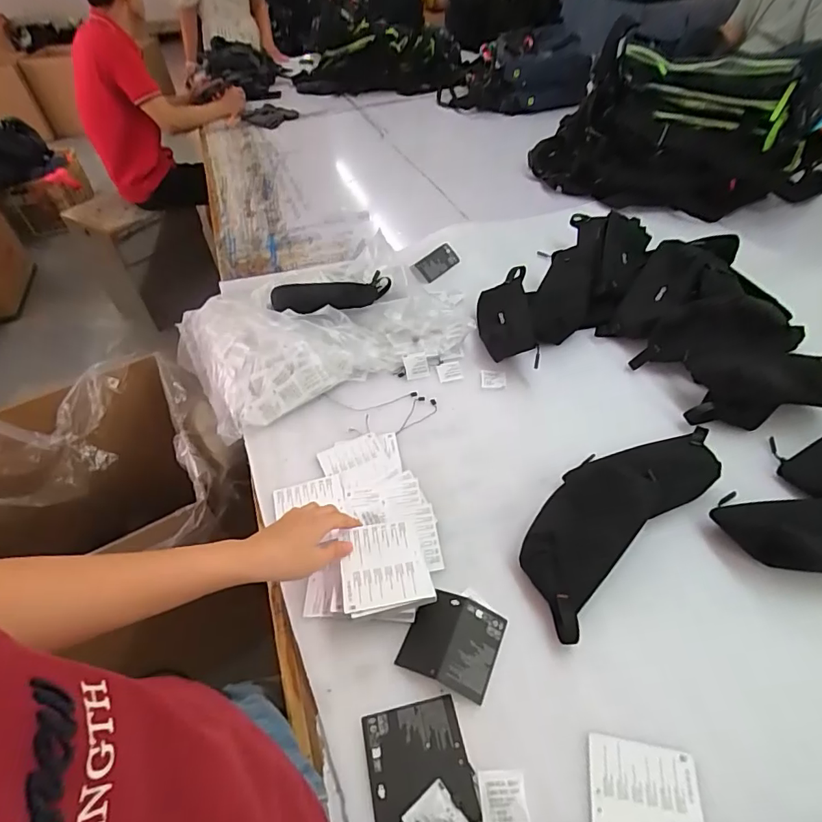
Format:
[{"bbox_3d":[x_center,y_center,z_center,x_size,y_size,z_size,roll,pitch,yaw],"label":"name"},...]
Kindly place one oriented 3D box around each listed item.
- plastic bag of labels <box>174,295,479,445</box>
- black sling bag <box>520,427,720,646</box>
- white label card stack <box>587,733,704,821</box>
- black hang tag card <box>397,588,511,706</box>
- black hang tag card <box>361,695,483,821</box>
[{"bbox_3d":[-0.138,-0.152,0.865,0.467,0.071,0.299,-21,47,-17],"label":"plastic bag of labels"},{"bbox_3d":[0.253,0.113,0.599,0.333,0.039,0.119,-32,52,-26],"label":"black sling bag"},{"bbox_3d":[0.199,0.337,0.410,0.088,0.005,0.098,5,43,10],"label":"white label card stack"},{"bbox_3d":[0.044,0.239,0.510,0.092,0.015,0.086,16,48,19],"label":"black hang tag card"},{"bbox_3d":[0.006,0.317,0.438,0.088,0.004,0.097,-10,45,-7],"label":"black hang tag card"}]

